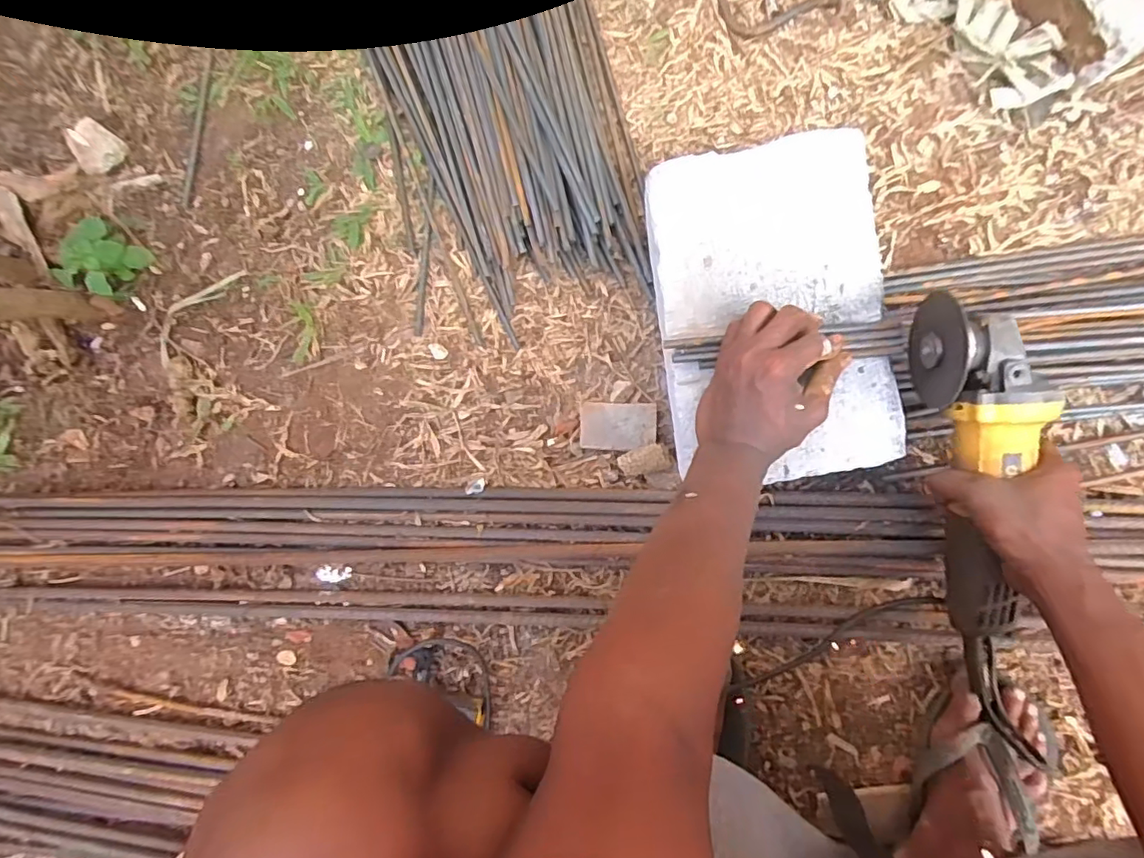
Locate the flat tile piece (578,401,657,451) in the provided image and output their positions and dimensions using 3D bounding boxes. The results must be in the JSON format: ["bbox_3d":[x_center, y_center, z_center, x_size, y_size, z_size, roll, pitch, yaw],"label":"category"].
[{"bbox_3d":[0.051,-0.003,0.621,0.081,0.012,0.051,1,88,8],"label":"flat tile piece"}]

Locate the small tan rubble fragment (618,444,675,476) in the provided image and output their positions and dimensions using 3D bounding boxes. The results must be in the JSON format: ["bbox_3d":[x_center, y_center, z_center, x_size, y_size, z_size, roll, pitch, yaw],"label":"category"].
[{"bbox_3d":[0.077,0.033,0.599,0.057,0.023,0.028,-11,86,7],"label":"small tan rubble fragment"}]

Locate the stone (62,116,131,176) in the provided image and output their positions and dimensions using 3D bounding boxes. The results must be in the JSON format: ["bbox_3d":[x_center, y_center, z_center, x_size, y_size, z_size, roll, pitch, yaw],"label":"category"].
[{"bbox_3d":[-0.598,-0.350,0.708,0.042,0.034,0.057,37,93,8],"label":"stone"}]

